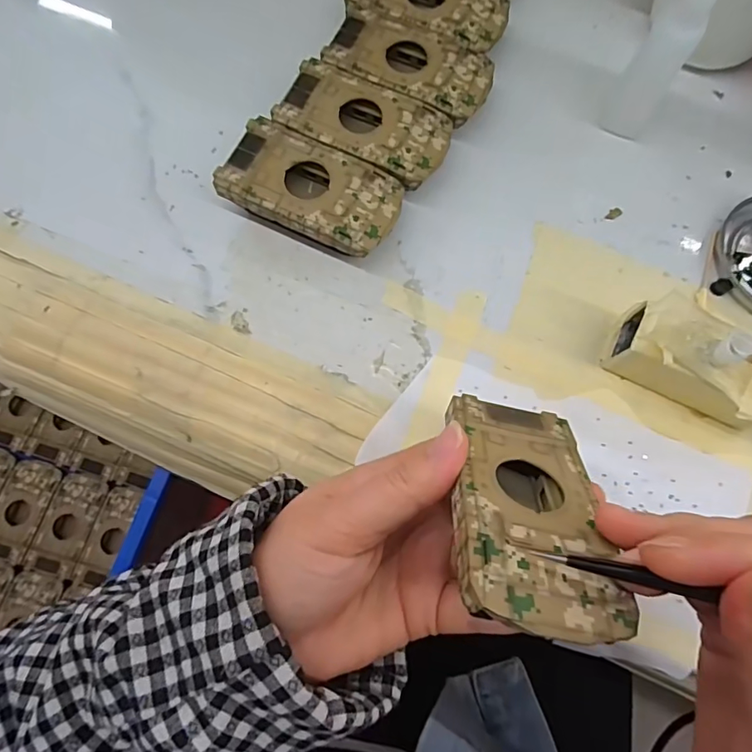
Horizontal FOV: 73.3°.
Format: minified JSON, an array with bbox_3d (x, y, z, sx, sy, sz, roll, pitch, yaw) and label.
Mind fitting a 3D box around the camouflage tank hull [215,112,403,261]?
[{"bbox_3d":[-0.035,-0.101,0.285,0.095,0.025,0.052,25,76,5],"label":"camouflage tank hull"}]

